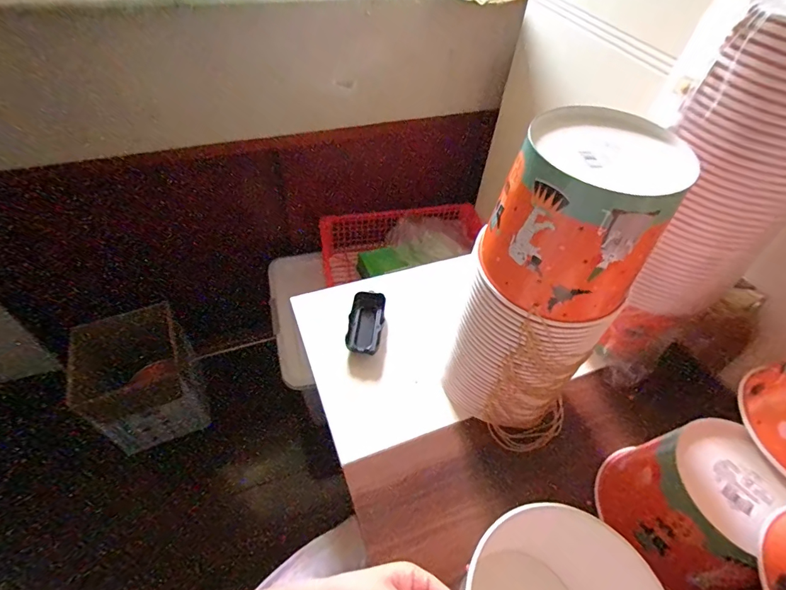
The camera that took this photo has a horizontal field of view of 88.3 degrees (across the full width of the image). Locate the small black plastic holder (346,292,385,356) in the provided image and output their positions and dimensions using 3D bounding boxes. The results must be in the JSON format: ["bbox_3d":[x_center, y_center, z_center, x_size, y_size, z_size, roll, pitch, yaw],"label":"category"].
[{"bbox_3d":[-0.041,0.044,0.612,0.050,0.022,0.103,6,49,2],"label":"small black plastic holder"}]

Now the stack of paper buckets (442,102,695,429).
[{"bbox_3d":[0.156,0.016,0.444,0.135,0.353,0.131,33,55,23],"label":"stack of paper buckets"}]

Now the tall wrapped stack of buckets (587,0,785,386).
[{"bbox_3d":[0.344,-0.090,0.479,0.168,0.441,0.148,27,53,19],"label":"tall wrapped stack of buckets"}]

